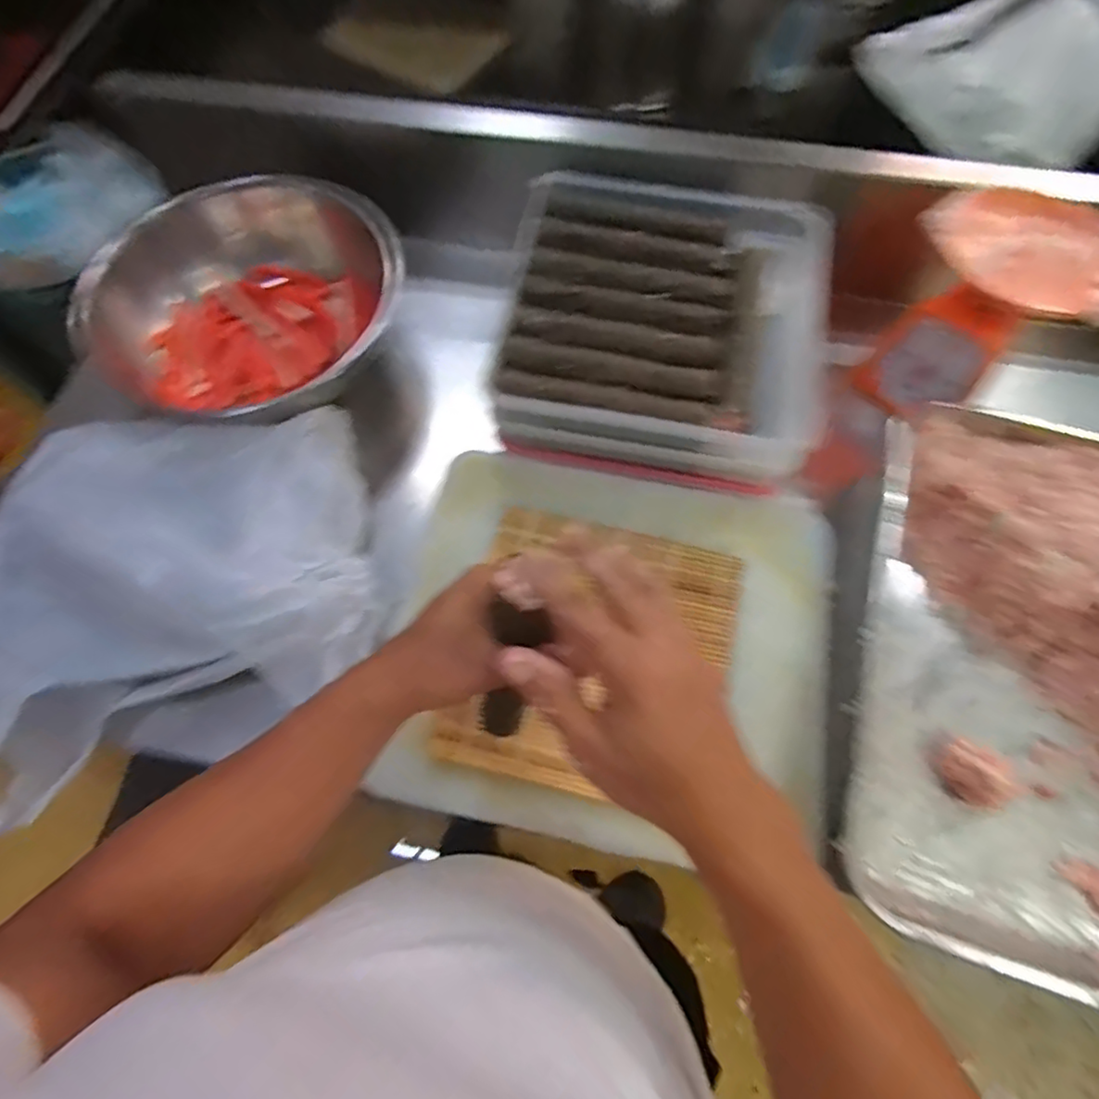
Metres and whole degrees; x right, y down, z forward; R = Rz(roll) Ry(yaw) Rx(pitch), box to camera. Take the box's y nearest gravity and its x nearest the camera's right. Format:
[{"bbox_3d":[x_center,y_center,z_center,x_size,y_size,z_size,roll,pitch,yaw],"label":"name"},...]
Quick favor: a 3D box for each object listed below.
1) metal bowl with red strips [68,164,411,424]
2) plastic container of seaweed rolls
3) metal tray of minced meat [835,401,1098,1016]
[{"bbox_3d":[-0.313,-0.251,0.656,0.303,0.111,0.294,31,70,13],"label":"metal bowl with red strips"},{"bbox_3d":[0.117,-0.233,0.631,0.308,0.099,0.316,9,67,4],"label":"plastic container of seaweed rolls"},{"bbox_3d":[0.434,0.111,0.544,0.327,0.099,0.477,16,68,7],"label":"metal tray of minced meat"}]

